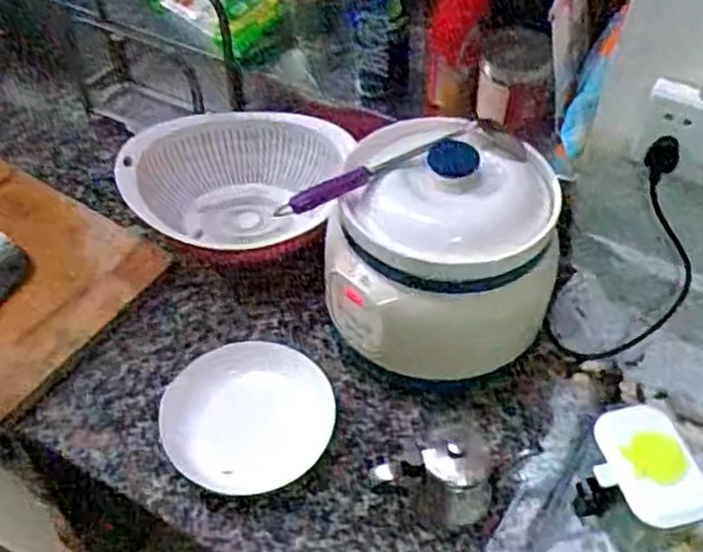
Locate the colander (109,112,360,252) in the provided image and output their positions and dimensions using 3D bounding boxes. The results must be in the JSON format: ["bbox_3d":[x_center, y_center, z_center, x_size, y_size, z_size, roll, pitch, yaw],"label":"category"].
[{"bbox_3d":[-0.146,-0.106,0.959,0.255,0.106,0.182,8,50,7],"label":"colander"}]

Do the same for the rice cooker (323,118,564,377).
[{"bbox_3d":[0.089,-0.021,0.786,0.213,0.209,0.192,12,51,10],"label":"rice cooker"}]

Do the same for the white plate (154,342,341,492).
[{"bbox_3d":[-0.103,0.144,0.783,0.167,0.039,0.154,0,50,0],"label":"white plate"}]

